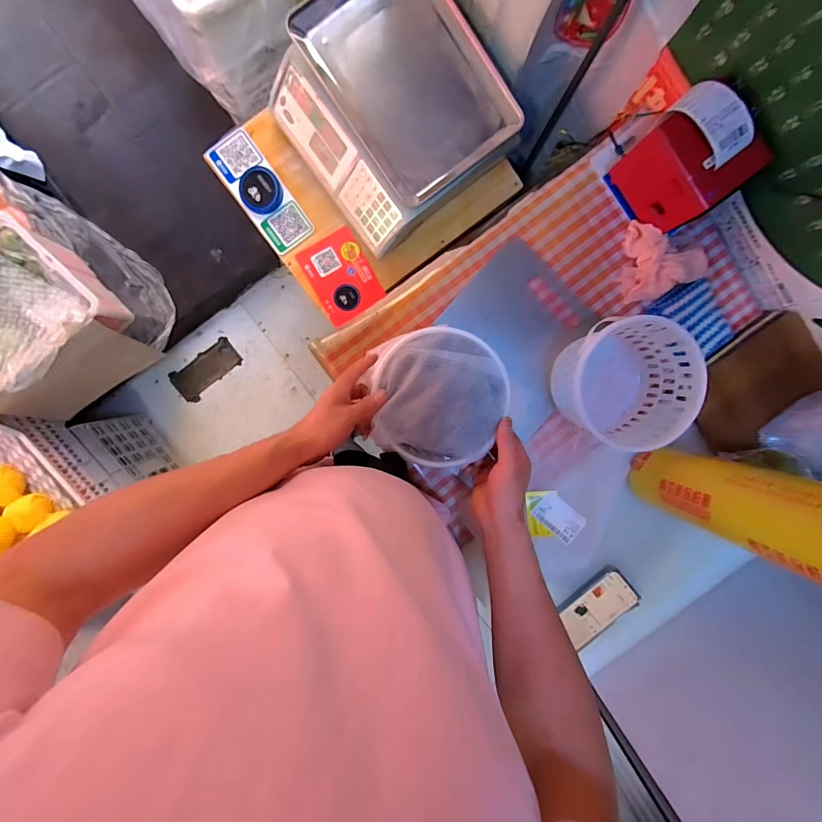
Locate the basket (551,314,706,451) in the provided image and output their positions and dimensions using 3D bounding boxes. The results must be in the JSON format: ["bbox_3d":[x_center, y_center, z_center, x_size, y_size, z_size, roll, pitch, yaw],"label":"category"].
[{"bbox_3d":[0.301,-0.040,0.557,0.170,0.108,0.169,5,94,-3],"label":"basket"}]

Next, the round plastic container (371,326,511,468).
[{"bbox_3d":[0.036,-0.016,0.479,0.169,0.035,0.168,14,94,-3],"label":"round plastic container"}]

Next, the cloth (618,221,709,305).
[{"bbox_3d":[0.377,-0.237,0.585,0.118,0.041,0.119,-21,95,-1],"label":"cloth"}]

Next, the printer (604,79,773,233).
[{"bbox_3d":[0.376,-0.341,0.526,0.119,0.121,0.133,-42,95,1],"label":"printer"}]

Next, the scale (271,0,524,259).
[{"bbox_3d":[-0.037,-0.517,0.646,0.326,0.113,0.356,-38,95,1],"label":"scale"}]

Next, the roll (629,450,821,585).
[{"bbox_3d":[0.395,0.113,0.414,0.106,0.320,0.090,10,94,-3],"label":"roll"}]

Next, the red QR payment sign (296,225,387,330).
[{"bbox_3d":[-0.136,-0.259,0.745,0.118,0.011,0.151,-31,95,0],"label":"red QR payment sign"}]

